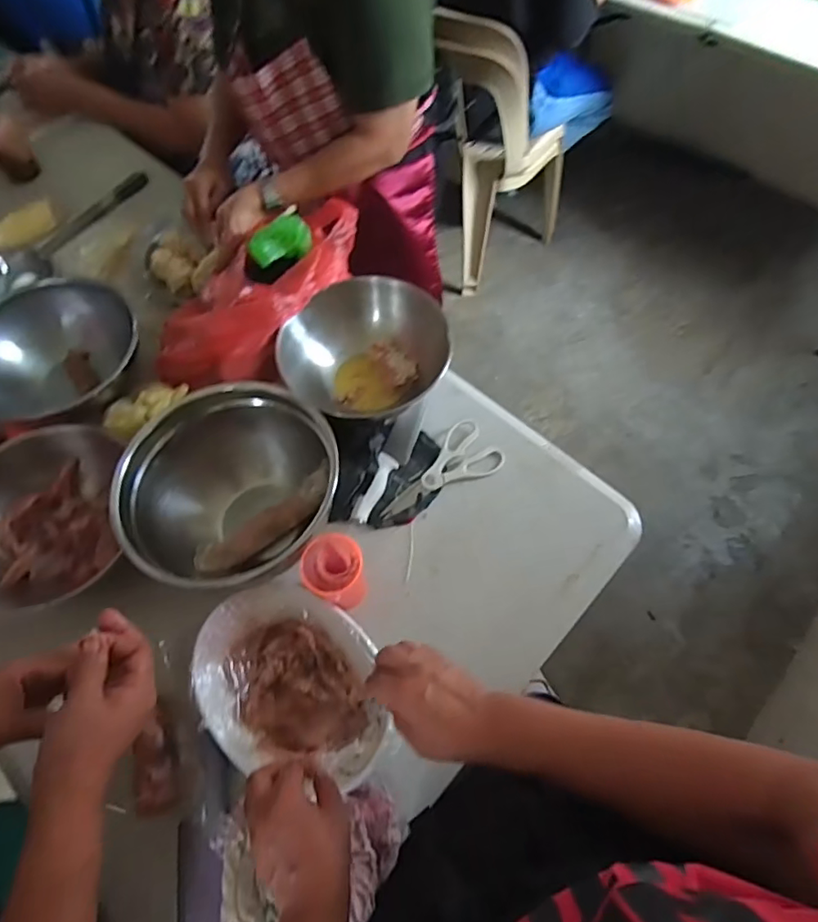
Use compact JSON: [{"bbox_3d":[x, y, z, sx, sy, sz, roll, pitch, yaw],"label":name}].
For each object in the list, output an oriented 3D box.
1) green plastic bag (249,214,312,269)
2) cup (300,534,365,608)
[{"bbox_3d":[-0.198,-0.338,0.816,0.097,0.043,0.052,-24,64,-10],"label":"green plastic bag"},{"bbox_3d":[-0.086,0.133,0.629,0.066,0.104,0.066,-1,62,1],"label":"cup"}]

